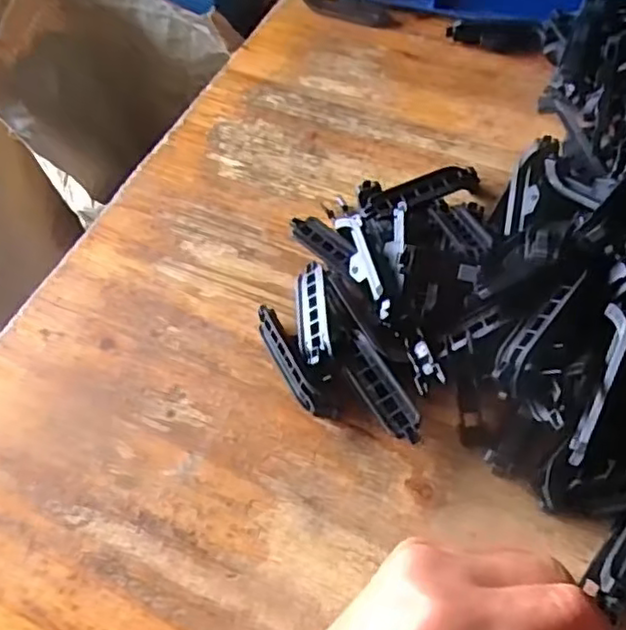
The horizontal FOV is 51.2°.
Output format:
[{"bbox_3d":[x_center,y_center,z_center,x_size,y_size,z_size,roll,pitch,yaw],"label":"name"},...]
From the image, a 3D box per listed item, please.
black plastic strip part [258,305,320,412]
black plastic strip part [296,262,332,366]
[{"bbox_3d":[-0.014,0.023,0.349,0.005,0.017,0.068,-1,48,-38],"label":"black plastic strip part"},{"bbox_3d":[0.000,-0.001,0.357,0.018,0.005,0.067,-18,48,17],"label":"black plastic strip part"}]

